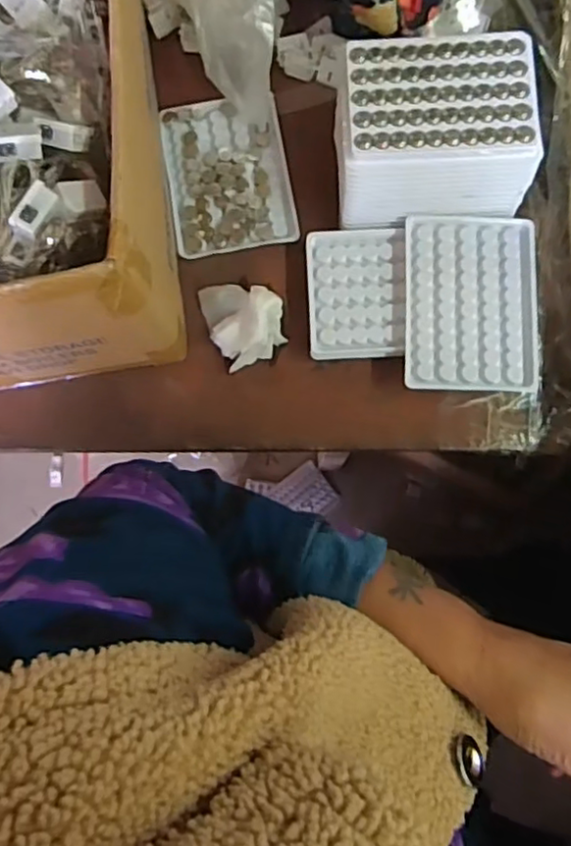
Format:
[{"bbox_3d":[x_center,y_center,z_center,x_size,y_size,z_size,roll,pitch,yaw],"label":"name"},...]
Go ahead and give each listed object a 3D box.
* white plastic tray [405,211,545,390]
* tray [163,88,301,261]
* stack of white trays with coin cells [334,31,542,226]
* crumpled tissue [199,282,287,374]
[{"bbox_3d":[0.135,-0.088,0.467,0.094,0.008,0.130,2,80,2],"label":"white plastic tray"},{"bbox_3d":[-0.045,-0.196,0.505,0.093,0.011,0.127,-9,80,0],"label":"tray"},{"bbox_3d":[0.101,-0.204,0.454,0.131,0.063,0.099,-2,80,1],"label":"stack of white trays with coin cells"},{"bbox_3d":[-0.030,-0.077,0.469,0.053,0.028,0.065,-22,80,-2],"label":"crumpled tissue"}]

